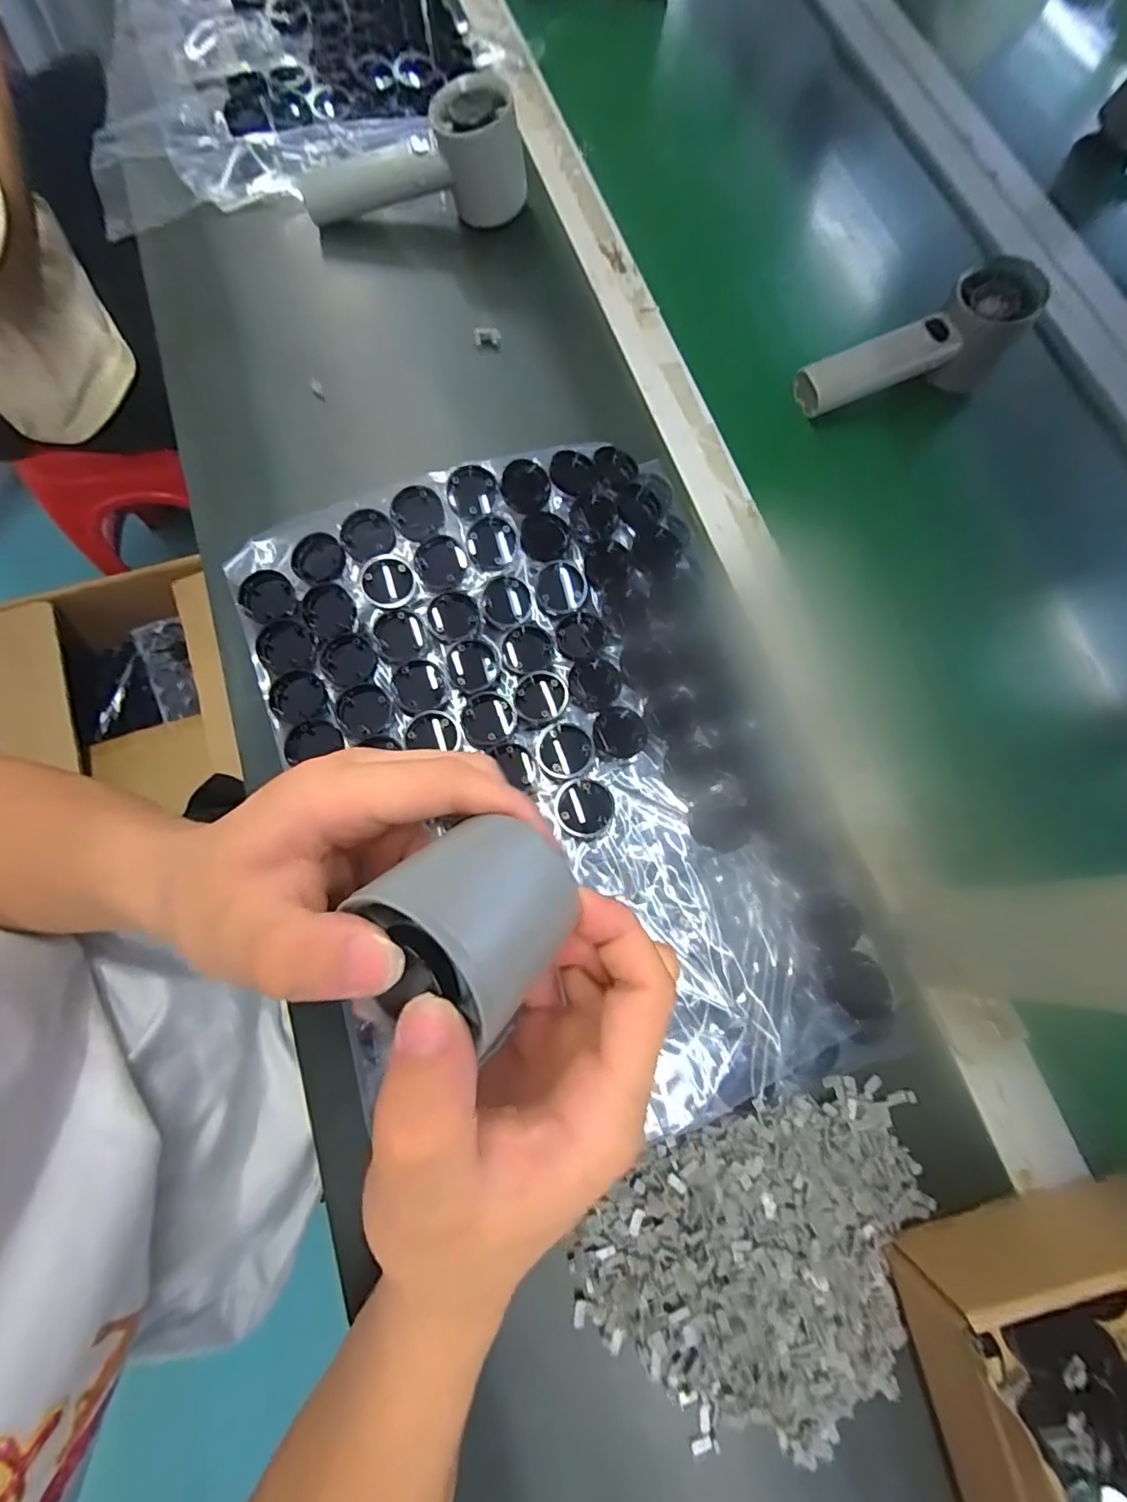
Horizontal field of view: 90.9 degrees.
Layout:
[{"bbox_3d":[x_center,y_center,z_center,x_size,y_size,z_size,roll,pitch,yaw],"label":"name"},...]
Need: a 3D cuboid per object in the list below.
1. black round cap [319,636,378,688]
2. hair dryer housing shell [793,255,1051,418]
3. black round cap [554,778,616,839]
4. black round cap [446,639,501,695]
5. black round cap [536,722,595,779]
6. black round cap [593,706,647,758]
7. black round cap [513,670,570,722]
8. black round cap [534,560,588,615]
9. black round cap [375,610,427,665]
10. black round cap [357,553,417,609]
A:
[{"bbox_3d":[-0.119,-0.049,0.309,0.029,0.005,0.032,-42,81,-14],"label":"black round cap"},{"bbox_3d":[0.238,-0.282,0.385,0.159,0.061,0.046,-15,76,-9],"label":"hair dryer housing shell"},{"bbox_3d":[0.011,0.029,0.287,0.030,0.004,0.029,1,74,-4],"label":"black round cap"},{"bbox_3d":[-0.051,-0.048,0.317,0.030,0.012,0.029,1,74,-4],"label":"black round cap"},{"bbox_3d":[0.001,0.000,0.295,0.030,0.004,0.030,1,74,-4],"label":"black round cap"},{"bbox_3d":[0.031,-0.011,0.300,0.028,0.007,0.030,1,74,-4],"label":"black round cap"},{"bbox_3d":[-0.012,-0.030,0.307,0.029,0.007,0.029,1,74,-4],"label":"black round cap"},{"bbox_3d":[-0.002,-0.096,0.321,0.029,0.007,0.029,0,74,-5],"label":"black round cap"},{"bbox_3d":[-0.092,-0.063,0.312,0.027,0.010,0.029,1,74,-4],"label":"black round cap"},{"bbox_3d":[-0.099,-0.094,0.313,0.030,0.009,0.030,0,88,0],"label":"black round cap"}]

